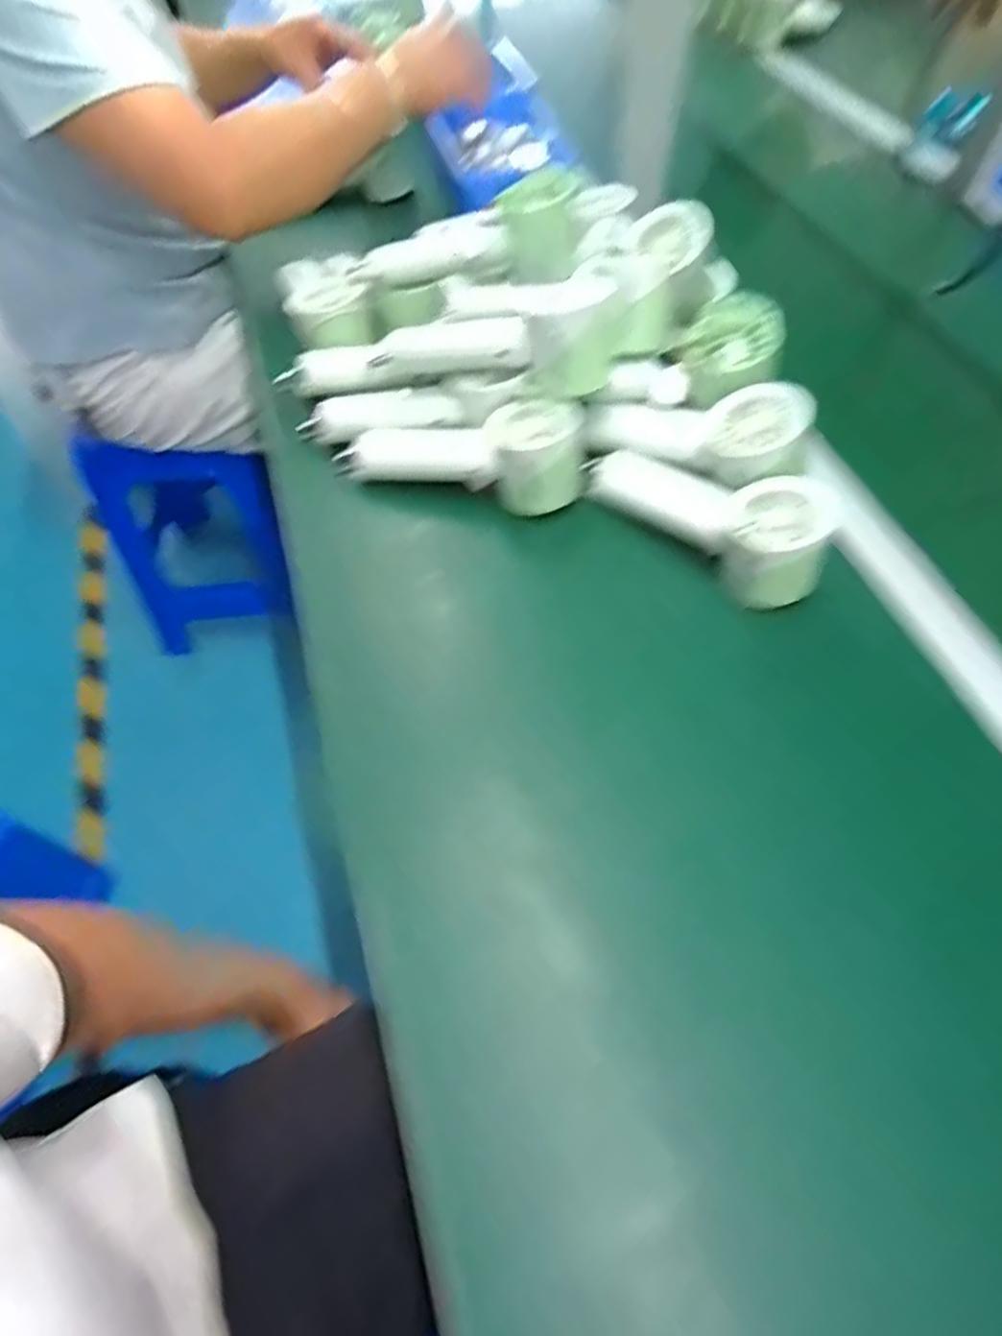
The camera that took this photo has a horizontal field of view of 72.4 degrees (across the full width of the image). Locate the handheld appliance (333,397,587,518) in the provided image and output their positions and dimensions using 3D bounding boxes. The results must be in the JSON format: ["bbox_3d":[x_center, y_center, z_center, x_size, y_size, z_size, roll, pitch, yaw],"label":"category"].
[{"bbox_3d":[-0.033,-0.169,0.521,0.189,0.060,0.063,11,56,10],"label":"handheld appliance"}]

